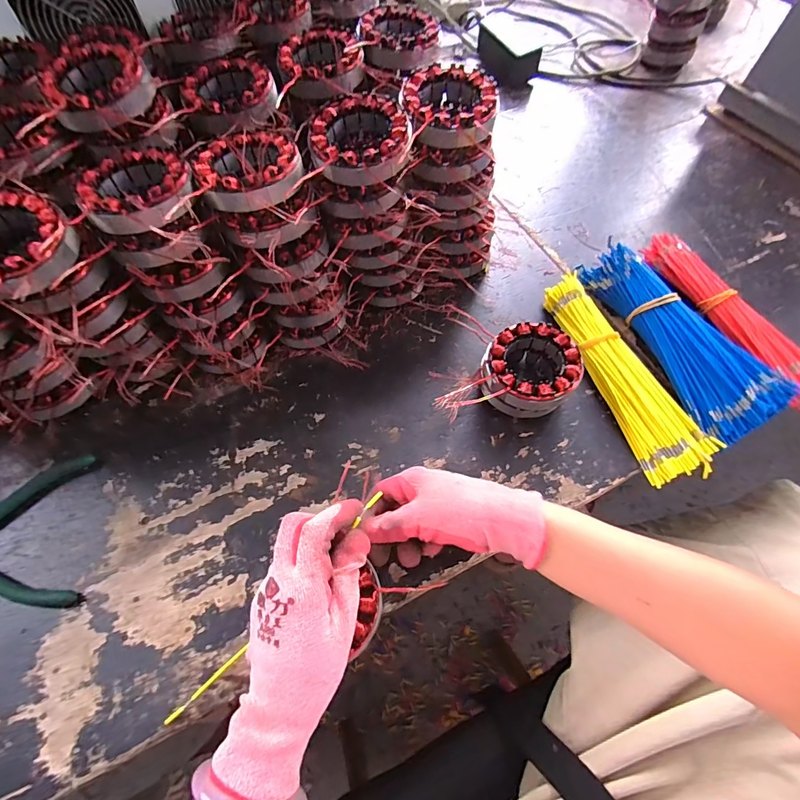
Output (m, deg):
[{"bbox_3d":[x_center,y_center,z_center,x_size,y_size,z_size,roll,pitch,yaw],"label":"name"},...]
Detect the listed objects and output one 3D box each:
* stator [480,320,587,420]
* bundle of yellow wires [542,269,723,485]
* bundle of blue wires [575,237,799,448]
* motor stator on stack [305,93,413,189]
[{"bbox_3d":[0.126,-0.026,0.407,0.083,0.065,0.083,0,62,0],"label":"stator"},{"bbox_3d":[0.237,-0.032,0.436,0.067,0.031,0.242,-16,63,-9],"label":"bundle of yellow wires"},{"bbox_3d":[0.295,-0.071,0.447,0.099,0.047,0.243,-26,65,-14],"label":"bundle of blue wires"},{"bbox_3d":[-0.035,-0.224,0.358,0.088,0.036,0.098,0,62,0],"label":"motor stator on stack"}]

